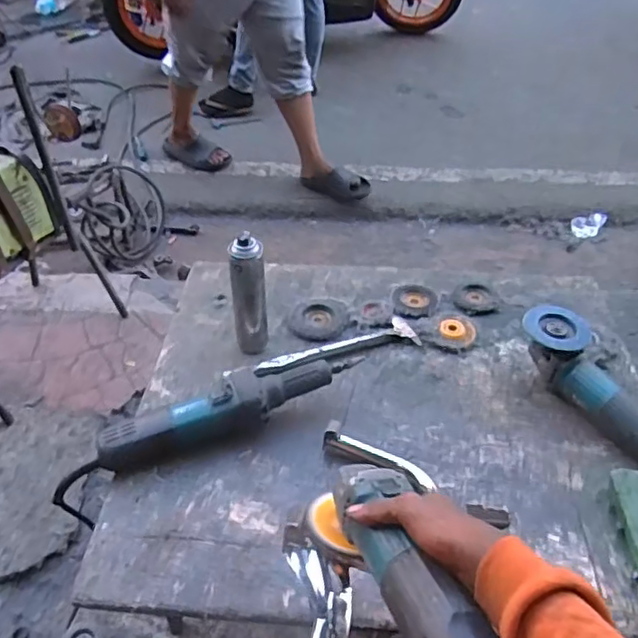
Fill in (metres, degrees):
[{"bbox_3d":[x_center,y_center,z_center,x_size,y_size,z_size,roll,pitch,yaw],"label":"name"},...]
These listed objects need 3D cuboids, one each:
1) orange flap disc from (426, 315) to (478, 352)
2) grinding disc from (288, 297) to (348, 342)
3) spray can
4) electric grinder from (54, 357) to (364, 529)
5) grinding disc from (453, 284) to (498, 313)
[{"bbox_3d":[0.227,0.022,1.026,0.067,0.010,0.085,27,50,25],"label":"orange flap disc"},{"bbox_3d":[0.000,-0.002,1.062,0.099,0.011,0.104,0,44,0],"label":"grinding disc"},{"bbox_3d":[-0.105,-0.034,0.942,0.053,0.200,0.053,0,44,0],"label":"spray can"},{"bbox_3d":[-0.128,0.126,0.862,0.395,0.068,0.088,-23,49,-23],"label":"electric grinder"},{"bbox_3d":[0.275,-0.036,1.100,0.076,0.008,0.065,-11,45,-11],"label":"grinding disc"}]

